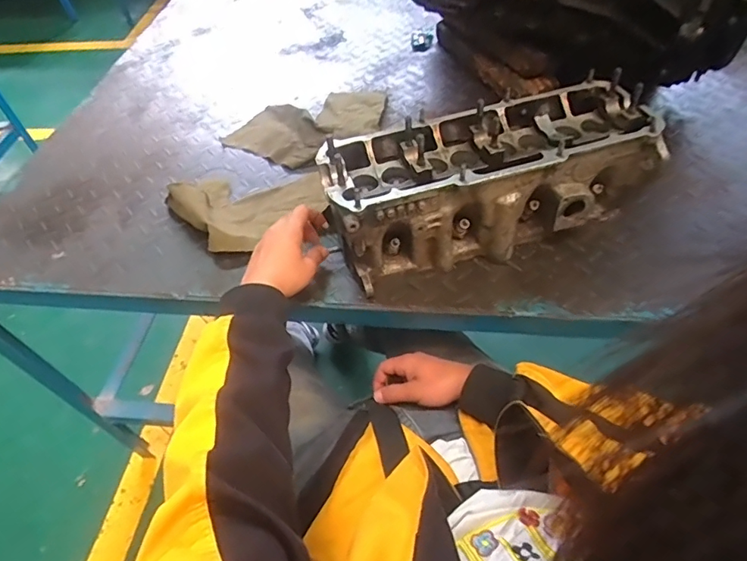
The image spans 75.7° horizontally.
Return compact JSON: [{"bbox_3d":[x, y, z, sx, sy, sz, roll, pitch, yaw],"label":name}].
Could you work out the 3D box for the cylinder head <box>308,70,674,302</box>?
[{"bbox_3d":[0.142,-0.130,0.617,0.403,0.145,0.151,-17,52,-8],"label":"cylinder head"}]

